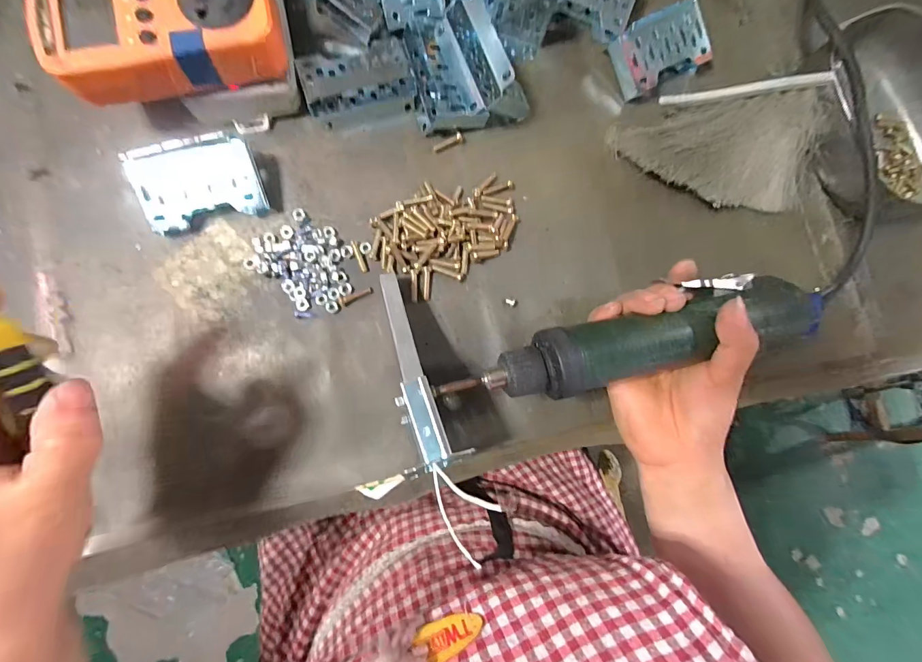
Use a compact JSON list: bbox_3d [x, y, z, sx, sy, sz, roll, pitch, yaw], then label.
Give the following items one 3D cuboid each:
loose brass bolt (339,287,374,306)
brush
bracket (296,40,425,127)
[{"bbox_3d":[-0.074,-0.024,0.285,0.025,0.004,0.007,-20,87,-8],"label":"loose brass bolt"},{"bbox_3d":[0.199,-0.141,0.303,0.170,0.052,0.088,-1,84,-6],"label":"brush"},{"bbox_3d":[-0.072,-0.178,0.292,0.078,0.024,0.051,-16,86,-7],"label":"bracket"}]

